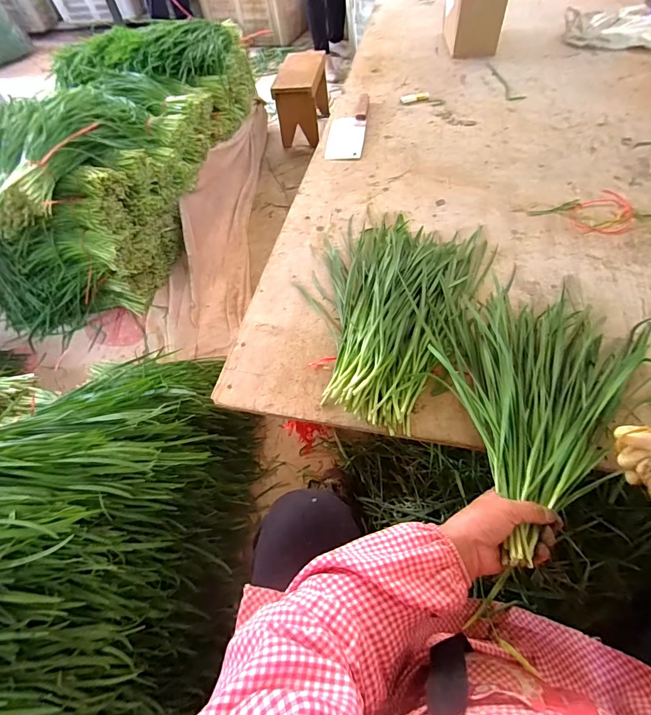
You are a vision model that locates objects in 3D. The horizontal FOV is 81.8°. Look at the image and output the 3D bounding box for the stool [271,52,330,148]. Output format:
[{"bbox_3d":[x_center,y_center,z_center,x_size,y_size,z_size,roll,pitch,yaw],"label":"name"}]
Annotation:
[{"bbox_3d":[-0.091,-1.119,1.632,0.171,0.248,0.306,9,58,13],"label":"stool"}]

